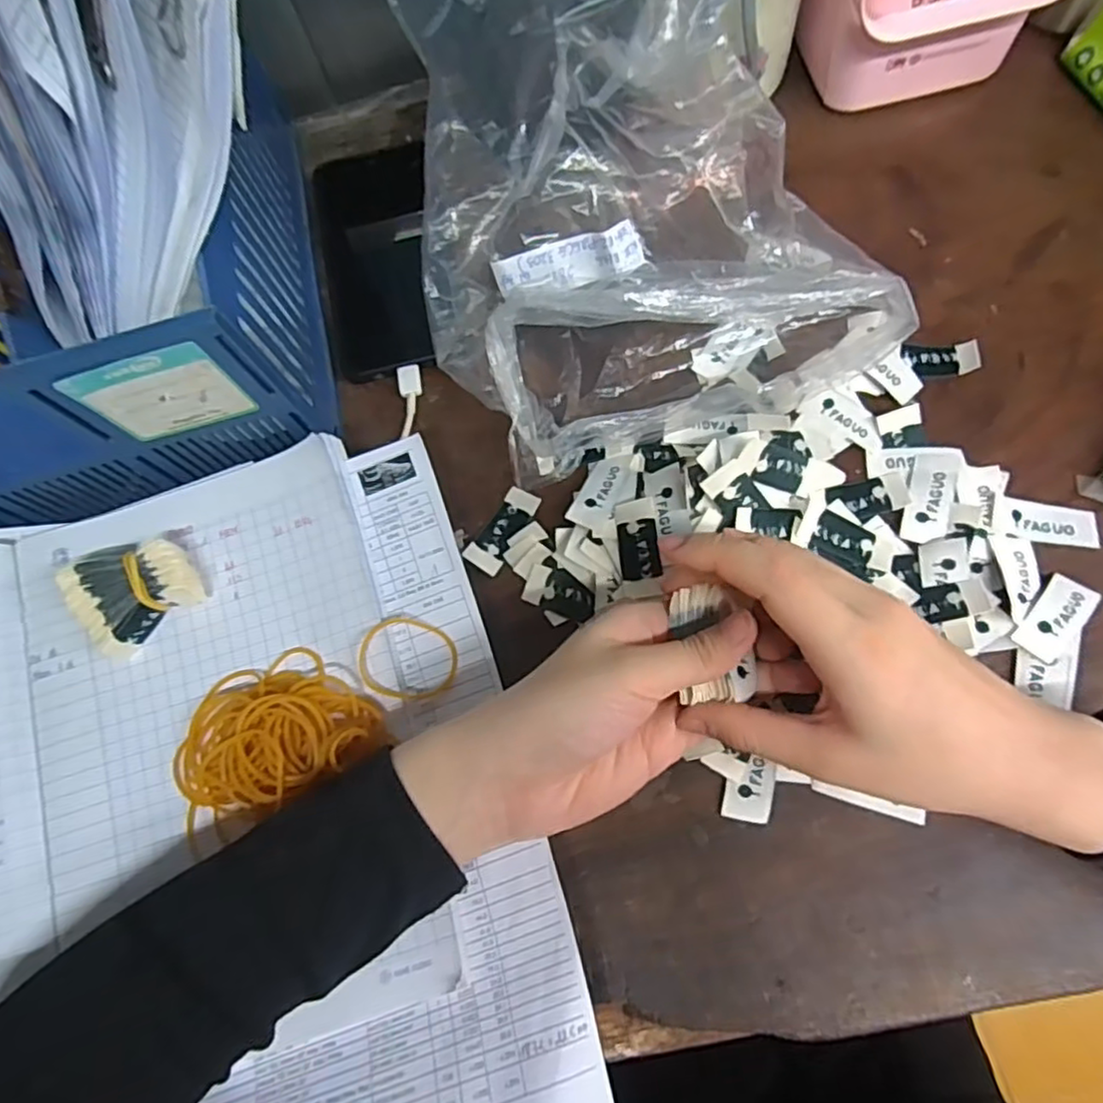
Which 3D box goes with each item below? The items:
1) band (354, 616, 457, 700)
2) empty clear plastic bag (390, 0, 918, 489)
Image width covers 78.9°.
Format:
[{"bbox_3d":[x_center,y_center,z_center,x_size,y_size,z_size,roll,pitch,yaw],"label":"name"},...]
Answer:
[{"bbox_3d":[-0.066,0.049,0.309,0.045,0.005,0.037,8,72,-6],"label":"band"},{"bbox_3d":[0.035,-0.168,0.316,0.202,0.117,0.194,-22,72,0],"label":"empty clear plastic bag"}]

